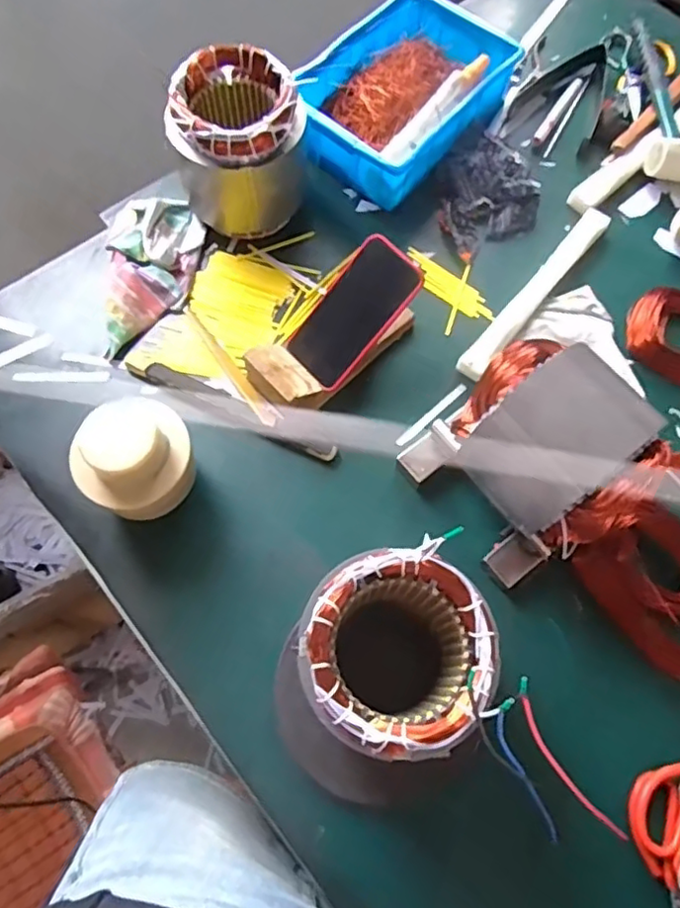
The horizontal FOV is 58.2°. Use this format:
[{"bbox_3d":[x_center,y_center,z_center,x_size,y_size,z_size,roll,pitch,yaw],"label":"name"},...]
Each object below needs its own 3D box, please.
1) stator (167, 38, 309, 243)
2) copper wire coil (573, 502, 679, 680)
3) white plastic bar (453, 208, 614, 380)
[{"bbox_3d":[-0.119,-0.368,0.741,0.148,0.158,0.134,-12,69,-4],"label":"stator"},{"bbox_3d":[0.334,0.136,0.620,0.126,0.031,0.169,-38,73,-13],"label":"copper wire coil"},{"bbox_3d":[0.241,-0.199,0.758,0.032,0.020,0.292,37,74,14],"label":"white plastic bar"}]

